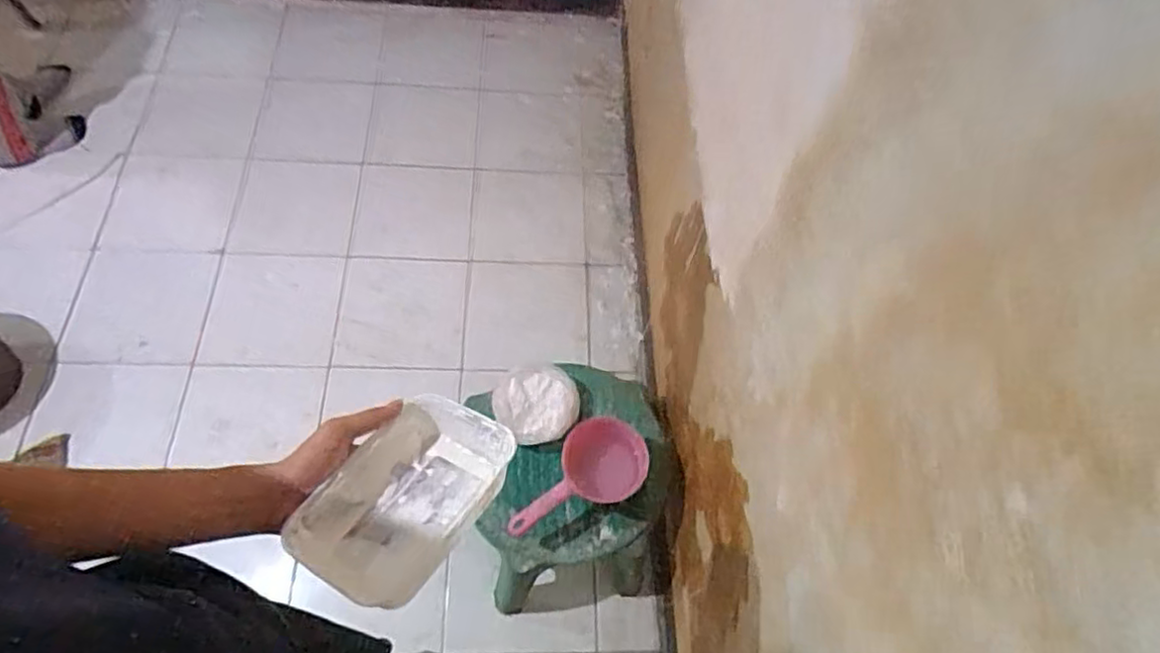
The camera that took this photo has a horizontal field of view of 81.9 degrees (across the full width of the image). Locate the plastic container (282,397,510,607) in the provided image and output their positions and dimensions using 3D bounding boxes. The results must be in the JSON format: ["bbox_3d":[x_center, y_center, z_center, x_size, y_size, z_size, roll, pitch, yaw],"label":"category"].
[{"bbox_3d":[-0.145,0.139,0.549,0.126,0.060,0.175,23,46,25],"label":"plastic container"}]

